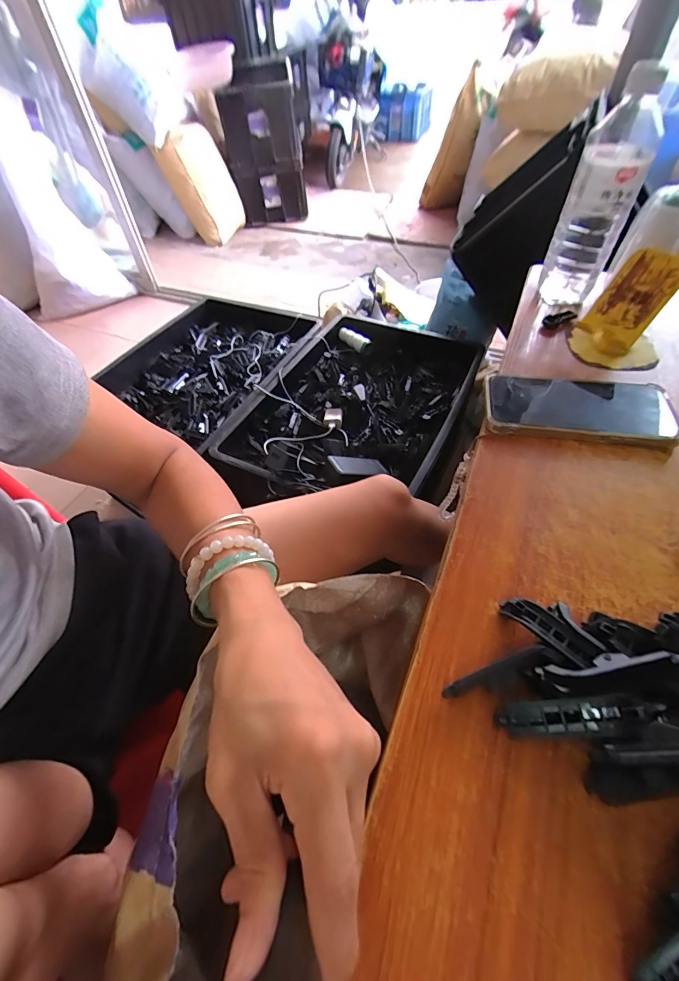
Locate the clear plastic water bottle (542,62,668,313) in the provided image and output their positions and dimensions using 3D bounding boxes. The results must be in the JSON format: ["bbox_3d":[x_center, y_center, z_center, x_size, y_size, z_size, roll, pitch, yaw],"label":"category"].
[{"bbox_3d":[0.291,-0.320,0.440,0.063,0.208,0.069,22,56,20],"label":"clear plastic water bottle"}]

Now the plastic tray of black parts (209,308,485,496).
[{"bbox_3d":[0.042,-0.206,0.884,0.432,0.081,0.560,19,56,17],"label":"plastic tray of black parts"}]

